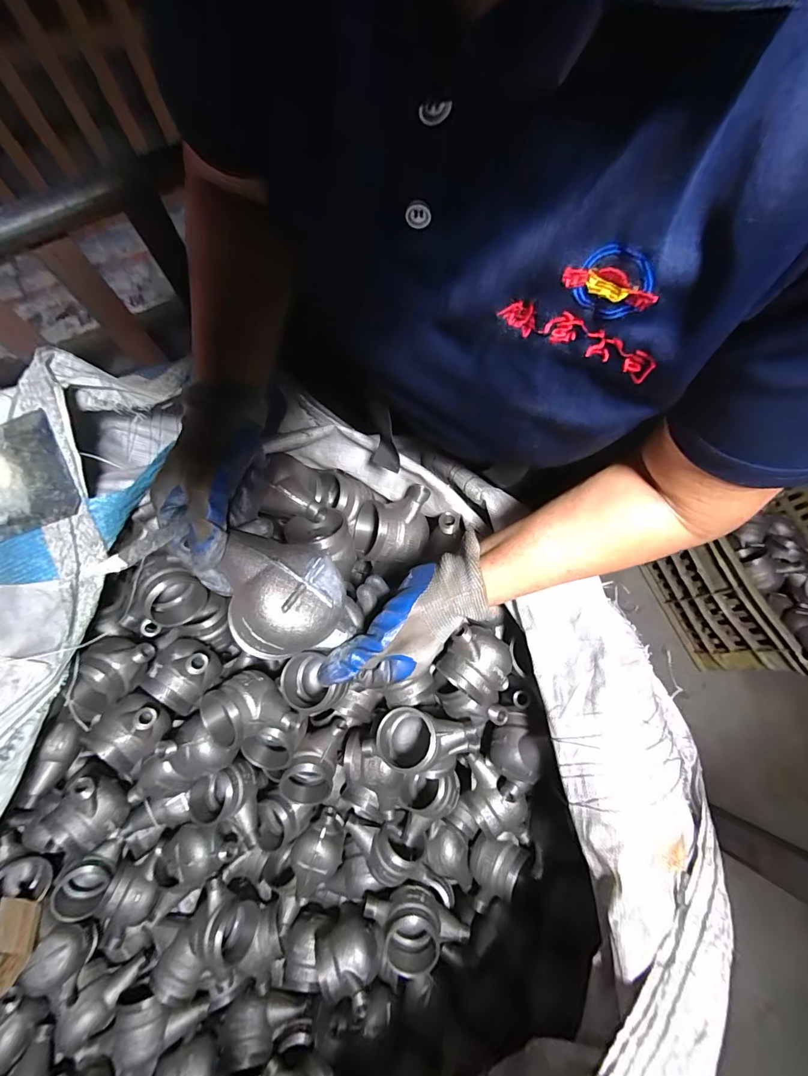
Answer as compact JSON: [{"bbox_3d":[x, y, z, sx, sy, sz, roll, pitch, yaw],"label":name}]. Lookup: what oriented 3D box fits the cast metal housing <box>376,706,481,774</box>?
[{"bbox_3d":[0.033,0.275,0.578,0.138,0.078,0.084,-12,74,-5],"label":"cast metal housing"}]

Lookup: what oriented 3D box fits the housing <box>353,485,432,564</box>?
[{"bbox_3d":[-0.017,-0.013,0.535,0.095,0.071,0.087,0,74,-1],"label":"housing"}]

